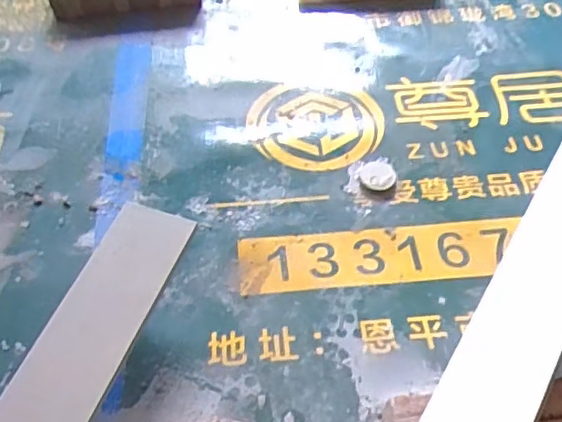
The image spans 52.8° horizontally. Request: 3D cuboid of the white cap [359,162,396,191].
[{"bbox_3d":[0.111,-0.040,0.647,0.038,0.004,0.042,8,54,7],"label":"white cap"}]

